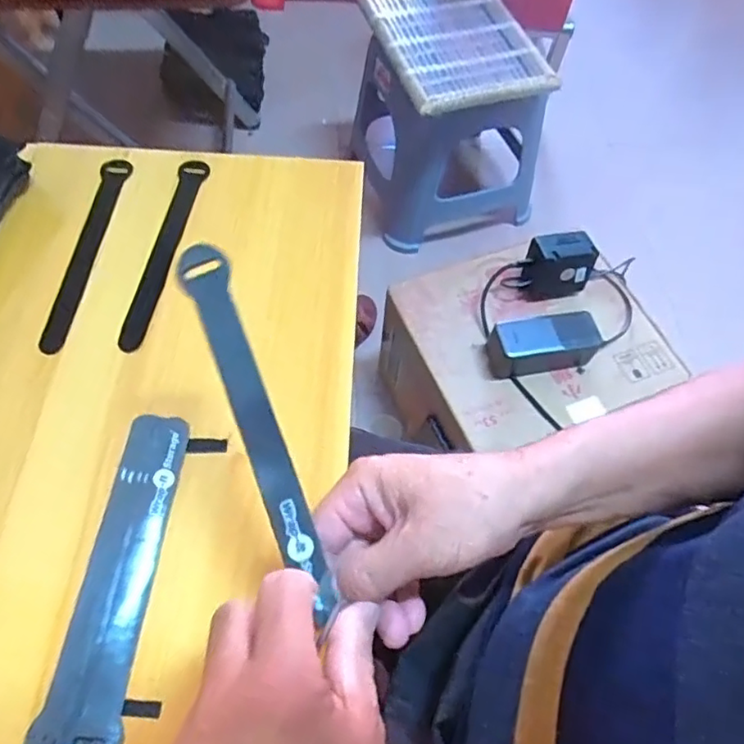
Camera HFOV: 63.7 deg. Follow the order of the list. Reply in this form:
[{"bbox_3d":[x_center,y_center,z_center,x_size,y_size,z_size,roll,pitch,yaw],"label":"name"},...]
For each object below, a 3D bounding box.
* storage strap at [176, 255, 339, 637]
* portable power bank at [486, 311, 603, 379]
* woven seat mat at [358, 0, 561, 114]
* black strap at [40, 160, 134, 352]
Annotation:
[{"bbox_3d":[-0.056,0.030,0.305,0.023,0.010,0.197,-19,86,-13],"label":"storage strap"},{"bbox_3d":[0.214,-0.038,0.750,0.136,0.051,0.056,-9,62,-8],"label":"portable power bank"},{"bbox_3d":[0.131,-0.527,0.944,0.221,0.035,0.288,-15,63,-11],"label":"woven seat mat"},{"bbox_3d":[-0.232,-0.101,0.490,0.022,0.006,0.197,4,61,-1],"label":"black strap"}]

